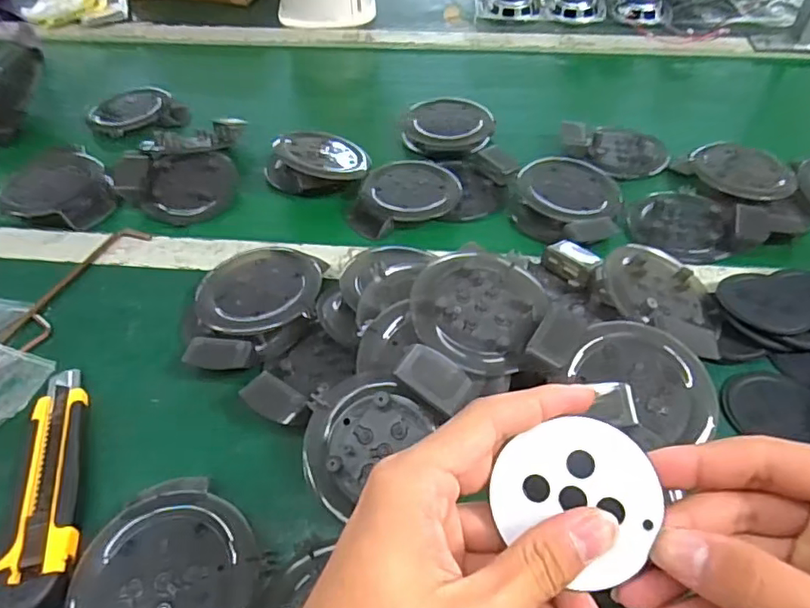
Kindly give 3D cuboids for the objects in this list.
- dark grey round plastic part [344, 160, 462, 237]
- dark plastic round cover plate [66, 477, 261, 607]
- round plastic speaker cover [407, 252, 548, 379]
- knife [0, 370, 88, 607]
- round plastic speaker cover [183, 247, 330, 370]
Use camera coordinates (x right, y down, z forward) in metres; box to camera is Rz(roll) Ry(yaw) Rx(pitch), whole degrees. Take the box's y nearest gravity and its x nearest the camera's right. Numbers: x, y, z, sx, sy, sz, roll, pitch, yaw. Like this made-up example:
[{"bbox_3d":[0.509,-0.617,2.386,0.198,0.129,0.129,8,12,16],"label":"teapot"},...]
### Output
[{"bbox_3d":[-0.003,-0.098,0.525,0.101,0.019,0.073,-20,49,-17],"label":"dark grey round plastic part"},{"bbox_3d":[-0.119,0.141,0.291,0.096,0.017,0.088,-1,47,1],"label":"dark plastic round cover plate"},{"bbox_3d":[0.049,0.001,0.361,0.085,0.022,0.082,4,59,-7],"label":"round plastic speaker cover"},{"bbox_3d":[-0.200,0.100,0.333,0.037,0.016,0.158,-9,47,-8],"label":"knife"},{"bbox_3d":[-0.109,0.003,0.420,0.095,0.025,0.115,-2,47,-1],"label":"round plastic speaker cover"}]

